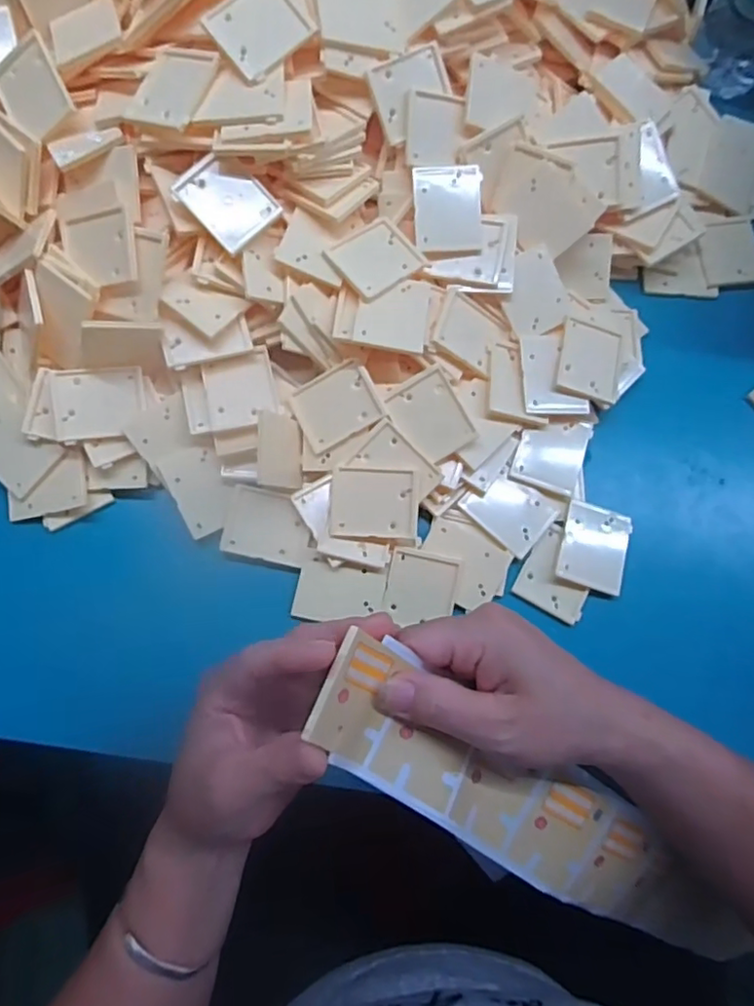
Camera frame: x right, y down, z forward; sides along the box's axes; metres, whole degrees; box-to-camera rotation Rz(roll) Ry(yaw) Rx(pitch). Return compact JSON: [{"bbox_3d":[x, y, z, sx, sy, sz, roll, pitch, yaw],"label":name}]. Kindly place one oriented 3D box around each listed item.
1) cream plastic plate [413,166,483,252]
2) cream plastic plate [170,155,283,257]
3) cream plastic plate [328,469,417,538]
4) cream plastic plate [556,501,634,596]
[{"bbox_3d":[0.044,-0.182,0.371,0.042,0.004,0.050,-3,95,-3],"label":"cream plastic plate"},{"bbox_3d":[-0.086,-0.173,0.343,0.048,0.007,0.041,44,75,-5],"label":"cream plastic plate"},{"bbox_3d":[-0.001,0.000,0.352,0.050,0.004,0.040,2,88,2],"label":"cream plastic plate"},{"bbox_3d":[0.132,0.027,0.365,0.039,0.009,0.050,17,77,3],"label":"cream plastic plate"}]

